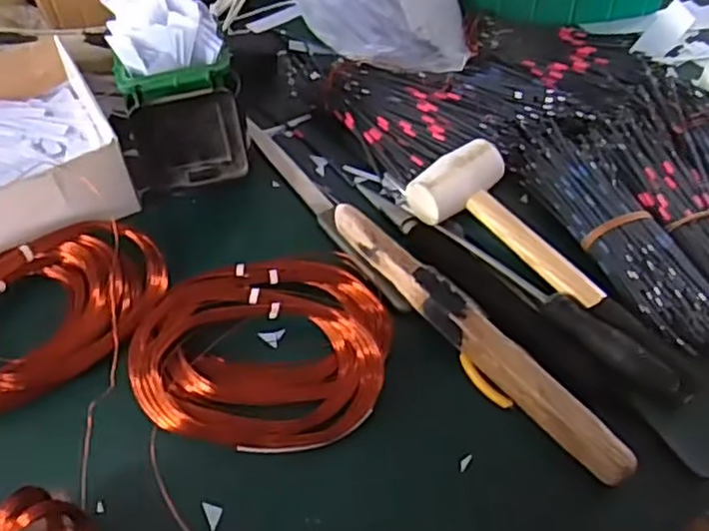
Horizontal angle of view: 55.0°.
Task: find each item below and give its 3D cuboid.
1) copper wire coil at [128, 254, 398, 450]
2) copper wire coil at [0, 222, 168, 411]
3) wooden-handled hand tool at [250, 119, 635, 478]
[{"bbox_3d":[-0.066,0.054,0.495,0.178,0.029,0.150,-1,53,-1],"label":"copper wire coil"},{"bbox_3d":[-0.252,0.043,0.505,0.229,0.051,0.113,-21,56,-15],"label":"copper wire coil"},{"bbox_3d":[0.033,-0.002,0.523,0.036,0.032,0.424,-32,59,-22],"label":"wooden-handled hand tool"}]

